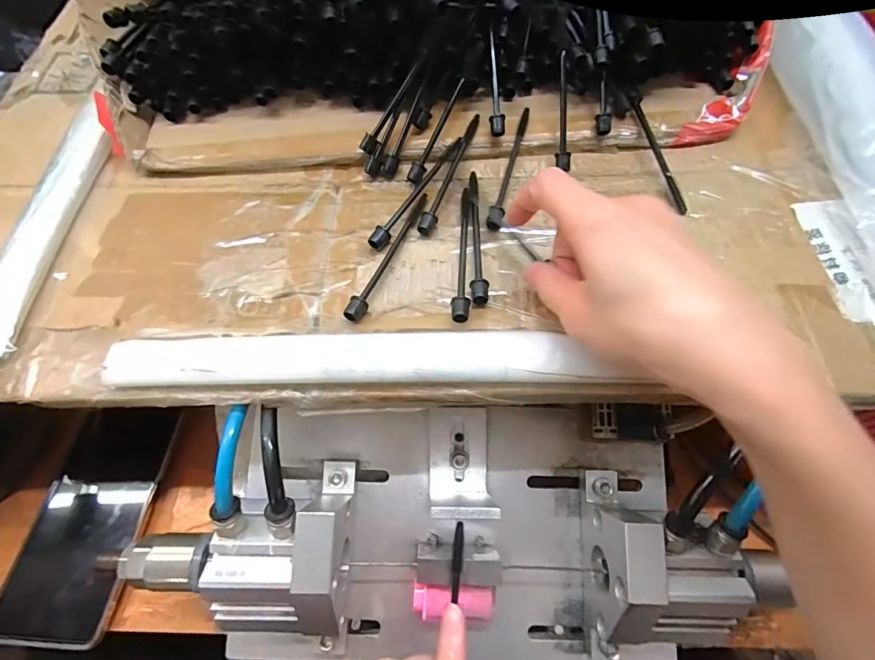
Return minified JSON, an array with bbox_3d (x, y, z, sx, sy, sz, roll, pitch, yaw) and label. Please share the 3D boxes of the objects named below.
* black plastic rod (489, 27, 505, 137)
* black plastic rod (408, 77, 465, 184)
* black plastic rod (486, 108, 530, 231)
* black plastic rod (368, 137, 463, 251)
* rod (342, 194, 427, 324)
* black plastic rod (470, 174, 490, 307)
[{"bbox_3d":[0.039,-0.165,0.291,0.010,0.009,0.070,-3,89,1],"label":"black plastic rod"},{"bbox_3d":[0.000,-0.132,0.289,0.009,0.006,0.075,26,90,14],"label":"black plastic rod"},{"bbox_3d":[0.048,-0.107,0.285,0.009,0.012,0.098,14,65,9],"label":"black plastic rod"},{"bbox_3d":[-0.012,-0.088,0.280,0.009,0.011,0.100,28,68,15],"label":"black plastic rod"},{"bbox_3d":[-0.027,-0.045,0.259,0.009,0.010,0.097,22,66,13],"label":"rod"},{"bbox_3d":[0.025,-0.059,0.264,0.010,0.009,0.100,1,64,2],"label":"black plastic rod"}]

